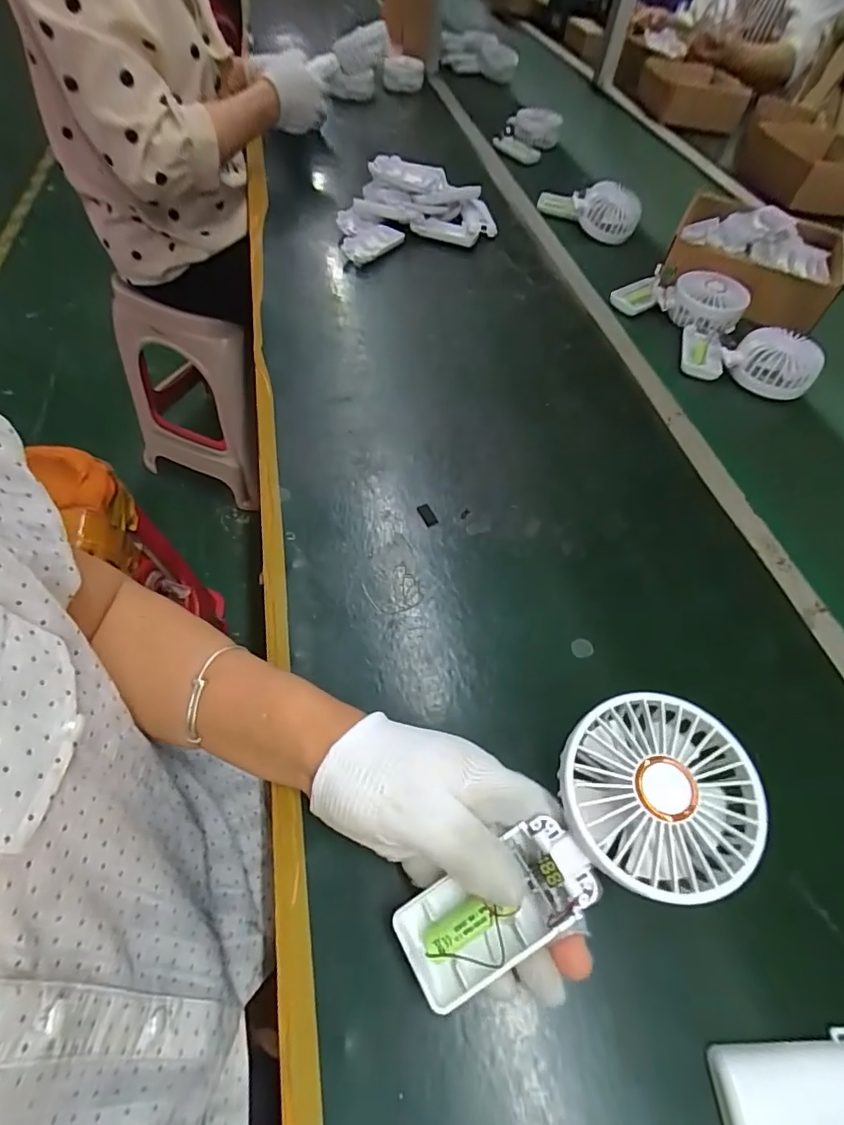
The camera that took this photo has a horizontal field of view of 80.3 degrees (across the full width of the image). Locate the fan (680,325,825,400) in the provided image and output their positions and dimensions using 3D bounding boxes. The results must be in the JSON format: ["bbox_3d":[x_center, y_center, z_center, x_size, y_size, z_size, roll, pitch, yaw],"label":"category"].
[{"bbox_3d":[0.386,-0.247,0.591,0.142,0.054,0.088,24,58,13],"label":"fan"}]

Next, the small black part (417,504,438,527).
[{"bbox_3d":[0.005,-0.041,0.435,0.011,0.004,0.021,-24,60,-18],"label":"small black part"}]

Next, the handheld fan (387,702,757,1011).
[{"bbox_3d":[0.072,0.139,0.239,0.184,0.029,0.081,-39,63,2],"label":"handheld fan"}]

